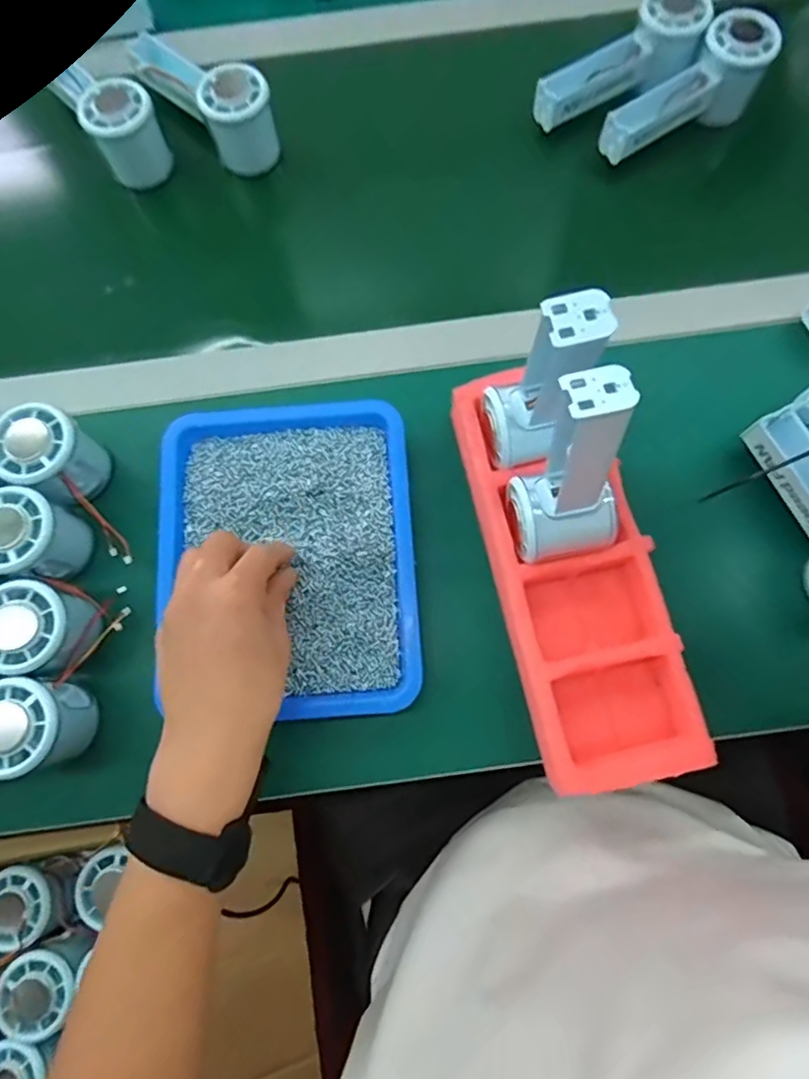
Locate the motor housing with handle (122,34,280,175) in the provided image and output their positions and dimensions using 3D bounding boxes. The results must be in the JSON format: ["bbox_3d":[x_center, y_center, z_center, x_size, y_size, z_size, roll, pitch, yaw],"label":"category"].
[{"bbox_3d":[-0.177,-0.389,0.505,0.151,0.055,0.055,42,80,11],"label":"motor housing with handle"}]

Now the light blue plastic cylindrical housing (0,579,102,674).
[{"bbox_3d":[-0.240,0.058,0.383,0.054,0.055,0.056,0,75,2],"label":"light blue plastic cylindrical housing"}]

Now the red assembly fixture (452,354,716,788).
[{"bbox_3d":[0.109,0.019,0.401,0.105,0.063,0.276,-13,75,-2],"label":"red assembly fixture"}]

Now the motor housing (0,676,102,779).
[{"bbox_3d":[-0.235,0.117,0.368,0.058,0.055,0.054,0,75,2],"label":"motor housing"}]

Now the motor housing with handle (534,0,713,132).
[{"bbox_3d":[0.179,-0.412,0.502,0.145,0.059,0.054,-23,75,-4],"label":"motor housing with handle"}]

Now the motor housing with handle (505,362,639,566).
[{"bbox_3d":[0.098,-0.037,0.327,0.062,0.124,0.066,-11,75,-1],"label":"motor housing with handle"}]

